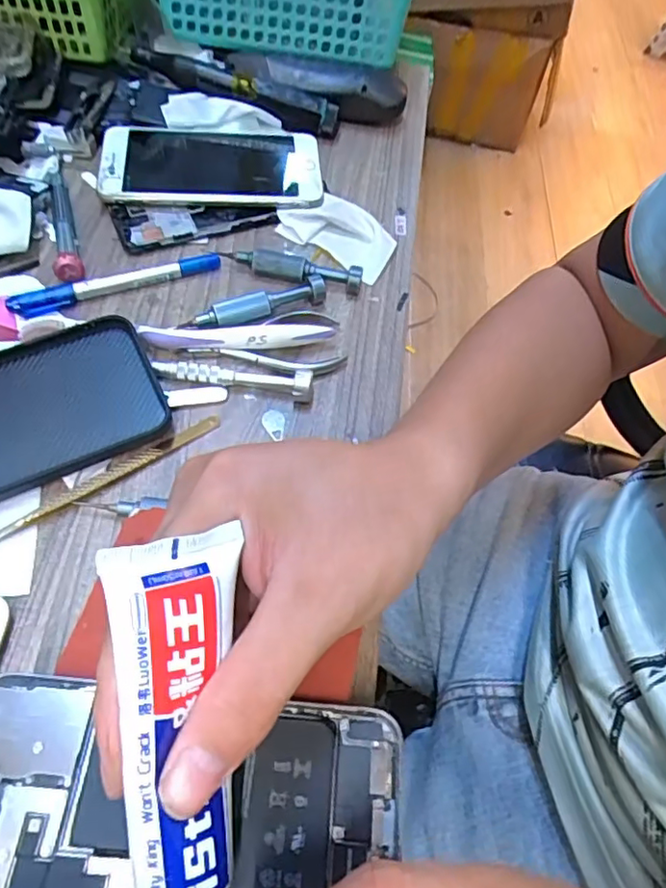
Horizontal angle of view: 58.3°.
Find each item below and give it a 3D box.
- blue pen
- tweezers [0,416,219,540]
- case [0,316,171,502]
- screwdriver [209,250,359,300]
[{"bbox_3d":[-0.137,-0.104,0.380,0.131,0.010,0.012,-20,64,-17],"label":"blue pen"},{"bbox_3d":[-0.120,0.018,0.316,0.133,0.008,0.009,-30,68,-22],"label":"tweezers"},{"bbox_3d":[-0.175,-0.011,0.318,0.163,0.017,0.085,-24,66,-19],"label":"case"},{"bbox_3d":[-0.030,-0.118,0.395,0.098,0.013,0.013,15,59,2],"label":"screwdriver"}]

